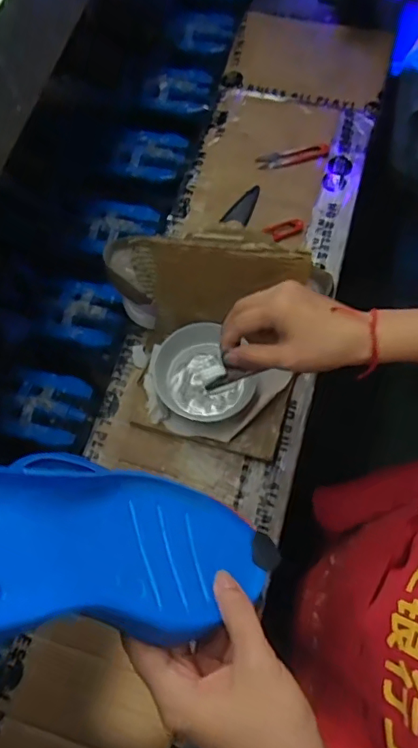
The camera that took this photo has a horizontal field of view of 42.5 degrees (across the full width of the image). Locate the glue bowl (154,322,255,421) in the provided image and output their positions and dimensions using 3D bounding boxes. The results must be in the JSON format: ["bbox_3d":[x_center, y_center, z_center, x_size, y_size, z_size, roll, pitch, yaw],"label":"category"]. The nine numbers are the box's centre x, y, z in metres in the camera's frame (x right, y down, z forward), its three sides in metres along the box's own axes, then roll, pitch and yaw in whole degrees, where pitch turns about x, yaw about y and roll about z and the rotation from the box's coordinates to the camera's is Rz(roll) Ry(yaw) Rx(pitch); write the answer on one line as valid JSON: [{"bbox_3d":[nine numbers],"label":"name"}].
[{"bbox_3d":[-0.007,0.004,0.611,0.106,0.062,0.104,0,69,-1],"label":"glue bowl"}]

